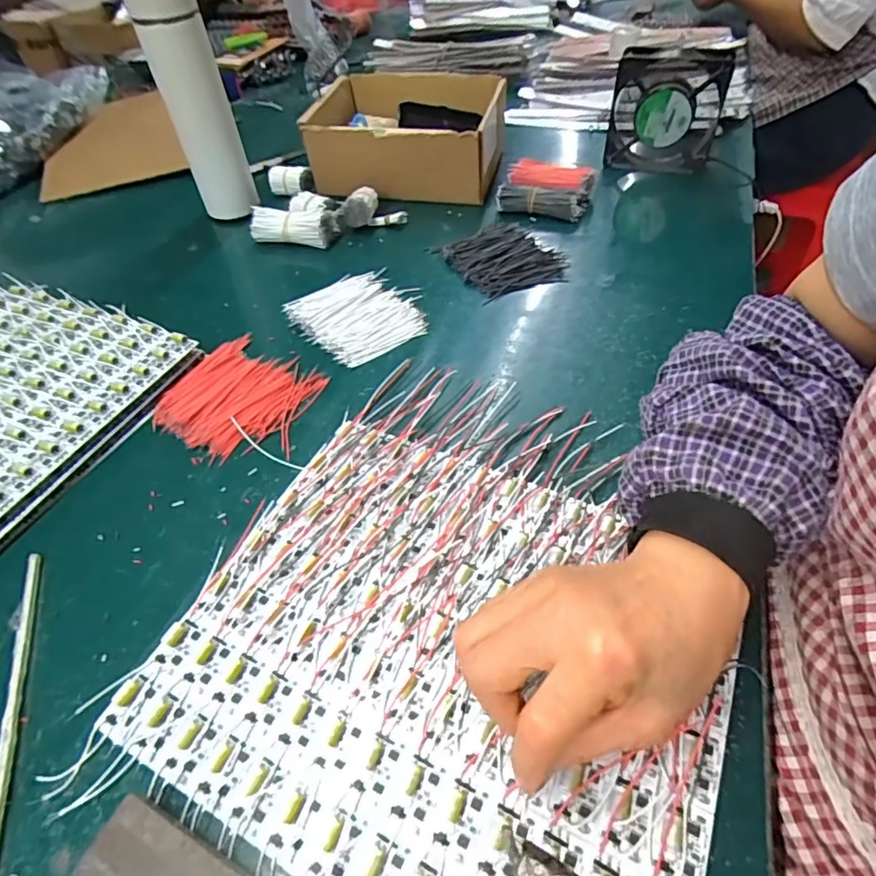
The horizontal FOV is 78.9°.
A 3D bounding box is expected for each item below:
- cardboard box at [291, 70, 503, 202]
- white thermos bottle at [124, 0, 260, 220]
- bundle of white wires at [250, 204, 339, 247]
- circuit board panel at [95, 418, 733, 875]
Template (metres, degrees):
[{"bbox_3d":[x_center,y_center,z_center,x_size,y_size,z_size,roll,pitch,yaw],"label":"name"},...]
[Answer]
[{"bbox_3d":[-0.034,-0.374,0.657,0.220,0.095,0.160,10,50,13],"label":"cardboard box"},{"bbox_3d":[-0.263,-0.363,0.586,0.068,0.222,0.056,-18,50,-11],"label":"white thermos bottle"},{"bbox_3d":[-0.161,-0.235,0.599,0.095,0.040,0.034,6,49,10],"label":"bundle of white wires"},{"bbox_3d":[0.002,0.110,0.298,0.288,0.008,0.245,19,53,20],"label":"circuit board panel"}]

